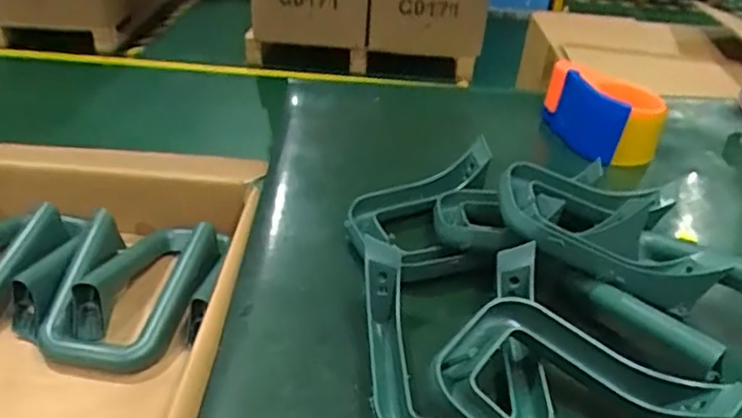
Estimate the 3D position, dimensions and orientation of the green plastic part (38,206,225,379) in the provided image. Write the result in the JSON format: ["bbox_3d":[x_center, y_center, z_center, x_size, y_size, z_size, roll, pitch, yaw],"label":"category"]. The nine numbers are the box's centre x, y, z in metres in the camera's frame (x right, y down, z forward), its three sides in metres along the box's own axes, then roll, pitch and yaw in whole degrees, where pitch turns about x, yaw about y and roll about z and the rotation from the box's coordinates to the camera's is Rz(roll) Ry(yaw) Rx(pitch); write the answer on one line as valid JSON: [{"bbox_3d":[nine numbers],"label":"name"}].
[{"bbox_3d":[-0.207,0.062,0.563,0.133,0.081,0.160,7,34,5],"label":"green plastic part"}]

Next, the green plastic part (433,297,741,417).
[{"bbox_3d":[0.125,0.127,0.381,0.131,0.057,0.168,-26,43,-36],"label":"green plastic part"}]

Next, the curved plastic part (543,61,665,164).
[{"bbox_3d":[0.269,-0.112,0.732,0.093,0.083,0.124,-3,34,-8],"label":"curved plastic part"}]

